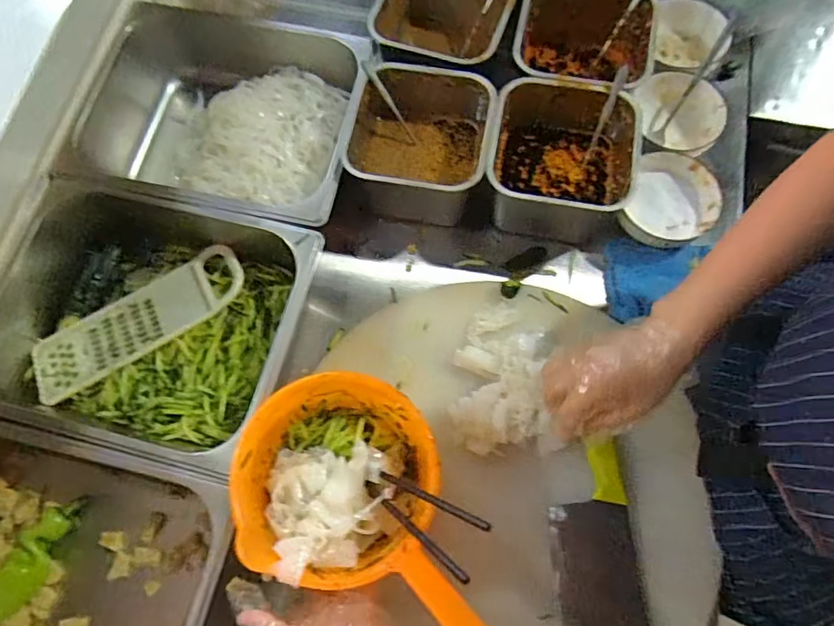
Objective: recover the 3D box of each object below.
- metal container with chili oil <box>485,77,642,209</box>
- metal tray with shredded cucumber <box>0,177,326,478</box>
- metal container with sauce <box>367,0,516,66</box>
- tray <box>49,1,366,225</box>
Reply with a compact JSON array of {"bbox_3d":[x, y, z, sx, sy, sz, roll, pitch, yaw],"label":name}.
[{"bbox_3d":[0.163,-0.178,0.618,0.156,0.082,0.160,10,73,5],"label":"metal container with chili oil"},{"bbox_3d":[-0.299,0.011,0.595,0.336,0.095,0.261,12,73,6],"label":"metal tray with shredded cucumber"},{"bbox_3d":[0.033,-0.371,0.690,0.164,0.087,0.182,21,74,8],"label":"metal container with sauce"},{"bbox_3d":[-0.245,-0.232,0.672,0.346,0.097,0.257,10,73,5],"label":"tray"}]

